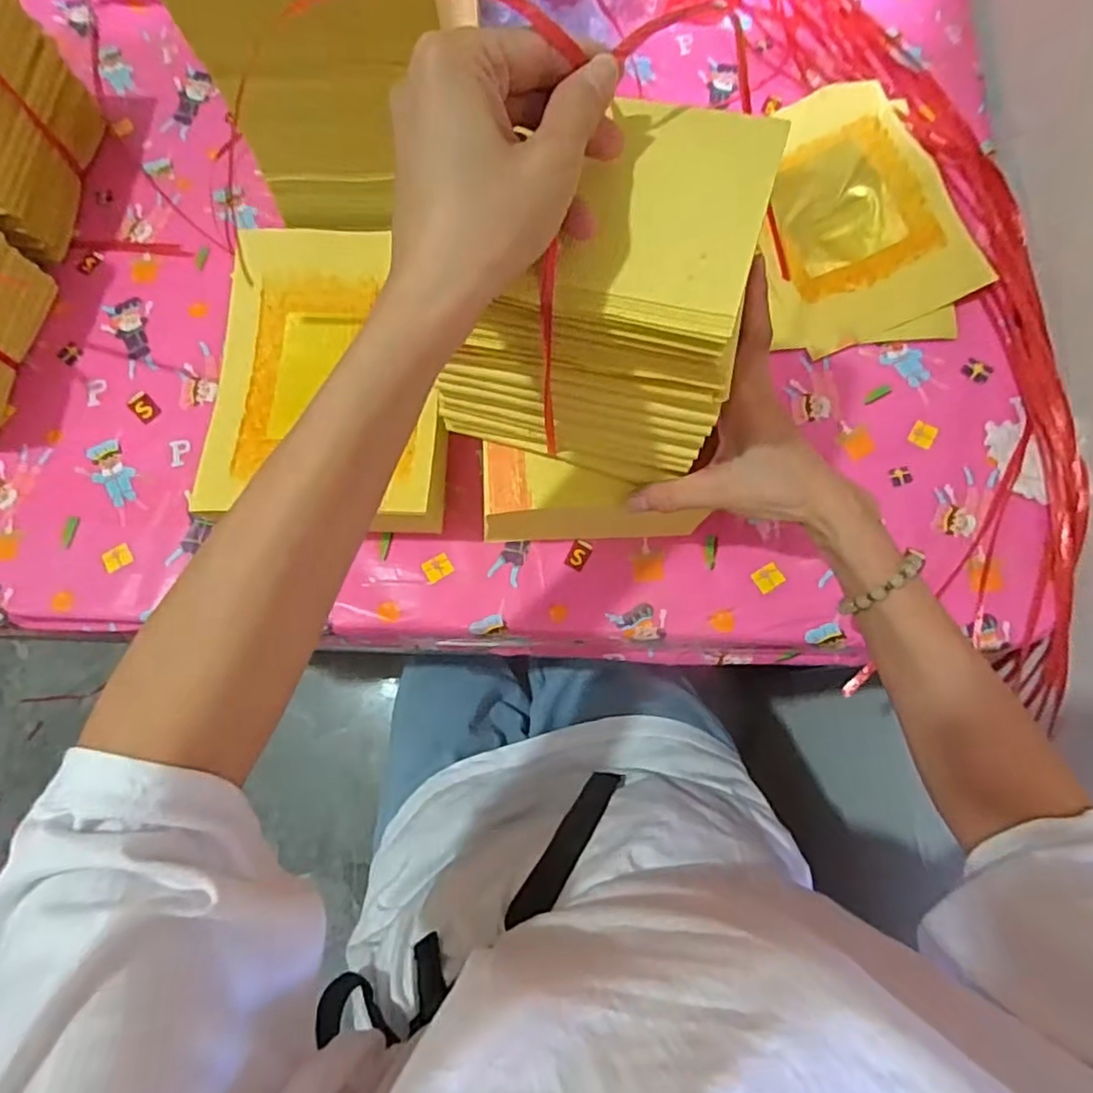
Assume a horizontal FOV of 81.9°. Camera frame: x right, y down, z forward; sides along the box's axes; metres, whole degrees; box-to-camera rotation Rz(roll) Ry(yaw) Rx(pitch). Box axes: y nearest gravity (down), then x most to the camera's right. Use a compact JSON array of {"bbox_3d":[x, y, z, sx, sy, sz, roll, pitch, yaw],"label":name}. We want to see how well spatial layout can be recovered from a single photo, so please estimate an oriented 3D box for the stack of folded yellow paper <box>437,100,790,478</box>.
[{"bbox_3d":[0.025,-0.130,0.341,0.149,0.154,0.112,14,77,4],"label":"stack of folded yellow paper"}]

